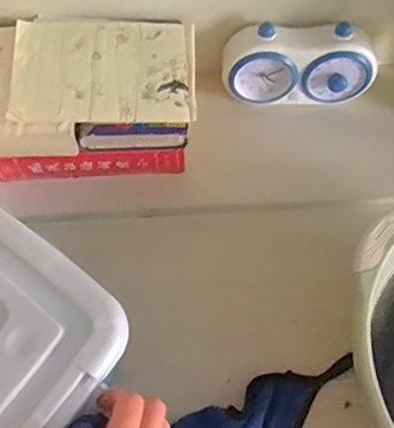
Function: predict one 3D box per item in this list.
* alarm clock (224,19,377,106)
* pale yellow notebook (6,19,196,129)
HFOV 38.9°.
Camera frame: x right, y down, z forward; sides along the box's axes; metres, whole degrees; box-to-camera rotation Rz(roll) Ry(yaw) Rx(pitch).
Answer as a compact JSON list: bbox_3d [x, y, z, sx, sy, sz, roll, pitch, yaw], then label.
[{"bbox_3d":[0.119,-0.176,0.650,0.177,0.090,0.058,6,65,3],"label":"alarm clock"},{"bbox_3d":[-0.098,-0.153,0.590,0.189,0.014,0.135,-3,65,-1],"label":"pale yellow notebook"}]

